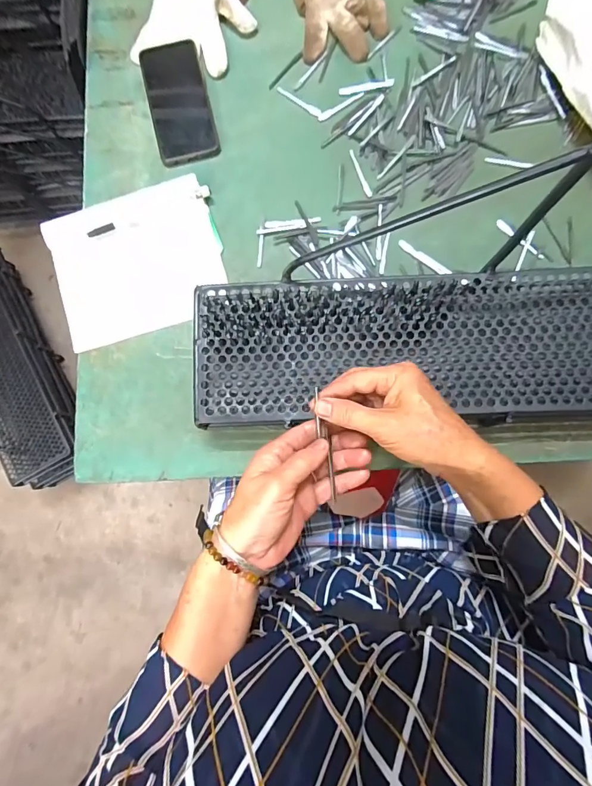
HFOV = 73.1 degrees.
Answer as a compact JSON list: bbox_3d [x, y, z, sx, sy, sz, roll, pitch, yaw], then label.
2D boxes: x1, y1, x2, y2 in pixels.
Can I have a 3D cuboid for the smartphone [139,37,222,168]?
[{"bbox_3d":[-0.149,-0.371,0.510,0.076,0.009,0.162,-13,82,0],"label":"smartphone"}]

